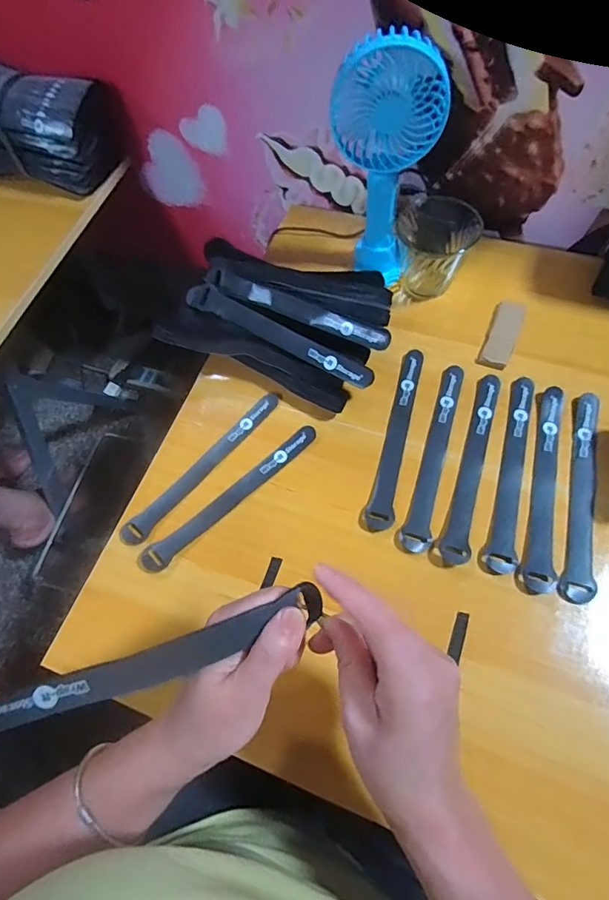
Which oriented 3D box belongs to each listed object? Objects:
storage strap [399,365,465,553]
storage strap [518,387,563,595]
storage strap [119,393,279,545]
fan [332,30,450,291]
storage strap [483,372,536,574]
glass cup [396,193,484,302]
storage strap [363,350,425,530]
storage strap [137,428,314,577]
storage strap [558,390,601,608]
[{"bbox_3d":[0.127,0.001,0.436,0.025,0.004,0.200,17,66,11],"label":"storage strap"},{"bbox_3d":[0.218,0.029,0.414,0.026,0.006,0.197,14,65,10],"label":"storage strap"},{"bbox_3d":[-0.097,0.015,0.449,0.022,0.008,0.198,39,72,19],"label":"storage strap"},{"bbox_3d":[0.078,-0.282,0.470,0.101,0.211,0.046,20,66,12],"label":"fan"},{"bbox_3d":[0.195,0.015,0.424,0.024,0.004,0.200,16,66,11],"label":"storage strap"},{"bbox_3d":[0.146,-0.225,0.515,0.073,0.077,0.073,-1,64,2],"label":"glass cup"},{"bbox_3d":[0.090,-0.018,0.448,0.024,0.005,0.198,12,65,9],"label":"storage strap"},{"bbox_3d":[-0.067,0.044,0.431,0.198,0.007,0.025,-38,70,-13],"label":"storage strap"},{"bbox_3d":[0.253,0.036,0.411,0.026,0.005,0.202,16,66,11],"label":"storage strap"}]

